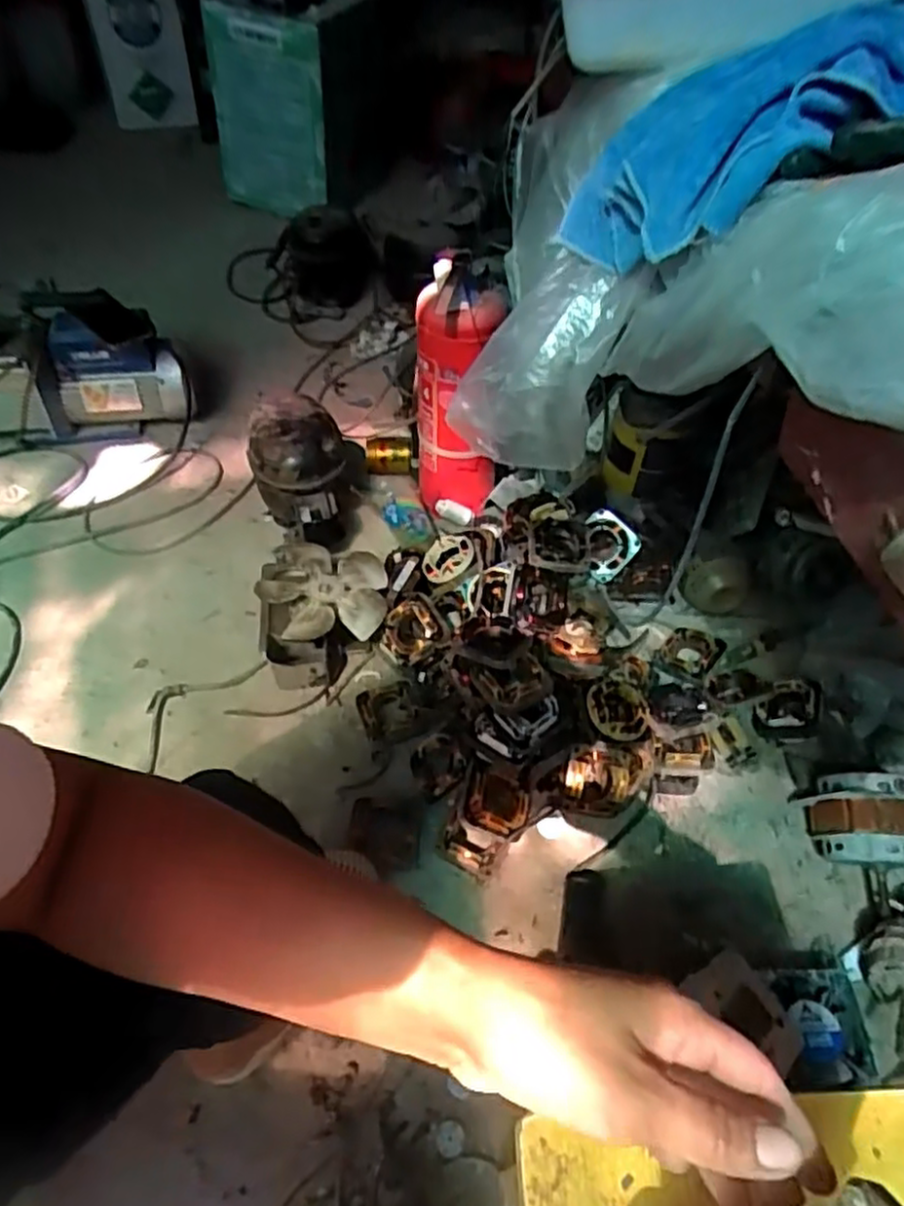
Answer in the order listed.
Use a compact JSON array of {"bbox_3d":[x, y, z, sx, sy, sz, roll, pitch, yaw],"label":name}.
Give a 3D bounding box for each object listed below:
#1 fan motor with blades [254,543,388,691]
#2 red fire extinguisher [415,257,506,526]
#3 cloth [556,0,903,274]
[{"bbox_3d":[-0.186,0.004,1.063,0.180,0.081,0.229,-3,51,-6],"label":"fan motor with blades"},{"bbox_3d":[0.011,-0.296,1.100,0.110,0.406,0.113,-16,53,-17],"label":"red fire extinguisher"},{"bbox_3d":[0.231,-0.321,0.506,0.325,0.085,0.153,-13,47,22],"label":"cloth"}]

